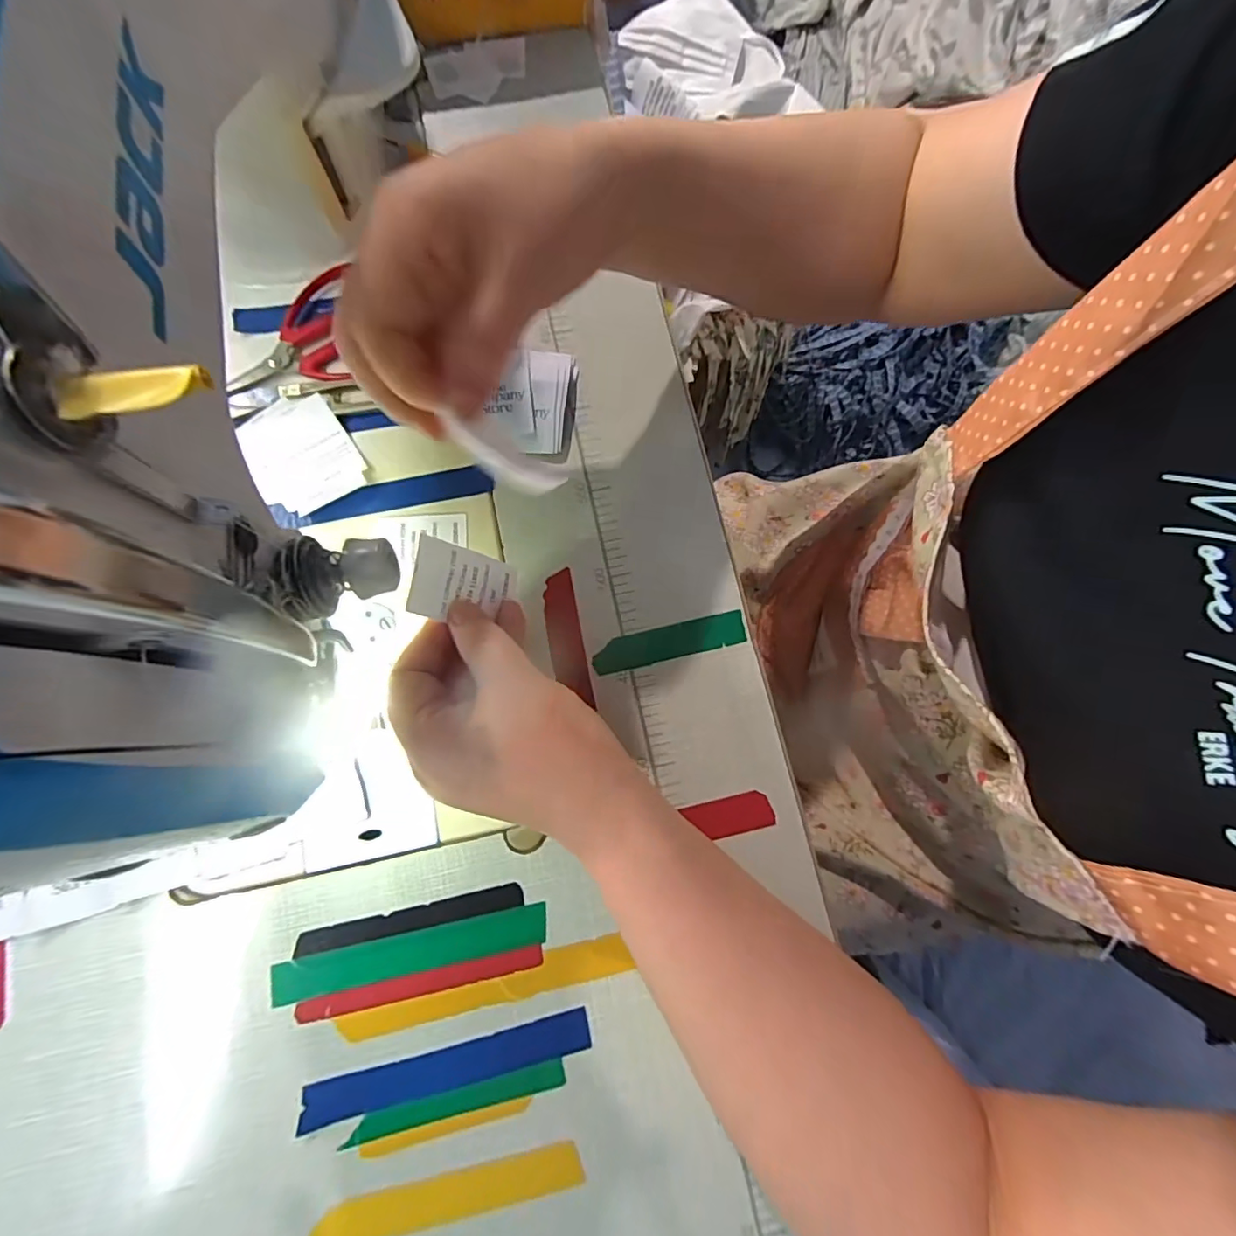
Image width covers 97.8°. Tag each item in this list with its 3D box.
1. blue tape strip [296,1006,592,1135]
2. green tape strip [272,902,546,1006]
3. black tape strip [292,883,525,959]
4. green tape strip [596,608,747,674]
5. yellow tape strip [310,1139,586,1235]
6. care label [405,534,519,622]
[{"bbox_3d":[-0.073,0.195,0.233,0.122,0.004,0.016,-13,78,-4],"label":"blue tape strip"},{"bbox_3d":[-0.093,0.152,0.245,0.121,0.004,0.017,-11,77,-3],"label":"green tape strip"},{"bbox_3d":[-0.095,0.138,0.247,0.101,0.004,0.010,-11,77,-3],"label":"black tape strip"},{"bbox_3d":[0.027,0.012,0.277,0.079,0.004,0.017,-13,78,-4],"label":"green tape strip"},{"bbox_3d":[-0.070,0.238,0.222,0.109,0.004,0.016,-11,77,-3],"label":"yellow tape strip"},{"bbox_3d":[-0.068,-0.014,0.241,0.048,0.004,0.034,17,67,-40],"label":"care label"}]

